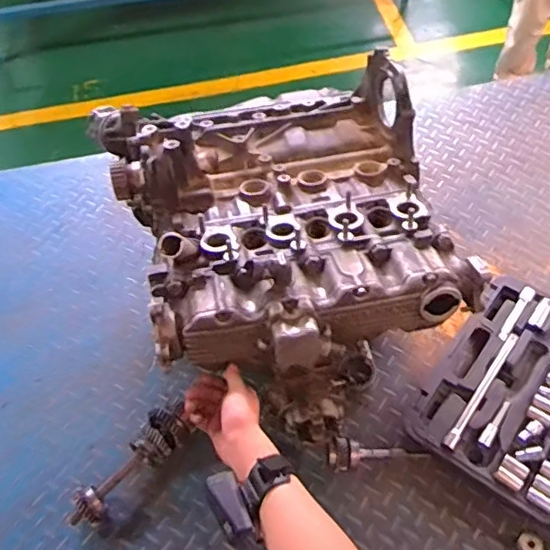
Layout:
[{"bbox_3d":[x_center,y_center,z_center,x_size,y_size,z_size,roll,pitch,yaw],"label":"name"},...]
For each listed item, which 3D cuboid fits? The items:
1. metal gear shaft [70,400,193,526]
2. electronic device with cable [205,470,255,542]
[{"bbox_3d":[-0.237,0.313,0.946,0.070,0.055,0.221,33,63,24],"label":"metal gear shaft"},{"bbox_3d":[-0.048,0.245,0.620,0.032,0.014,0.074,-25,58,-13],"label":"electronic device with cable"}]

